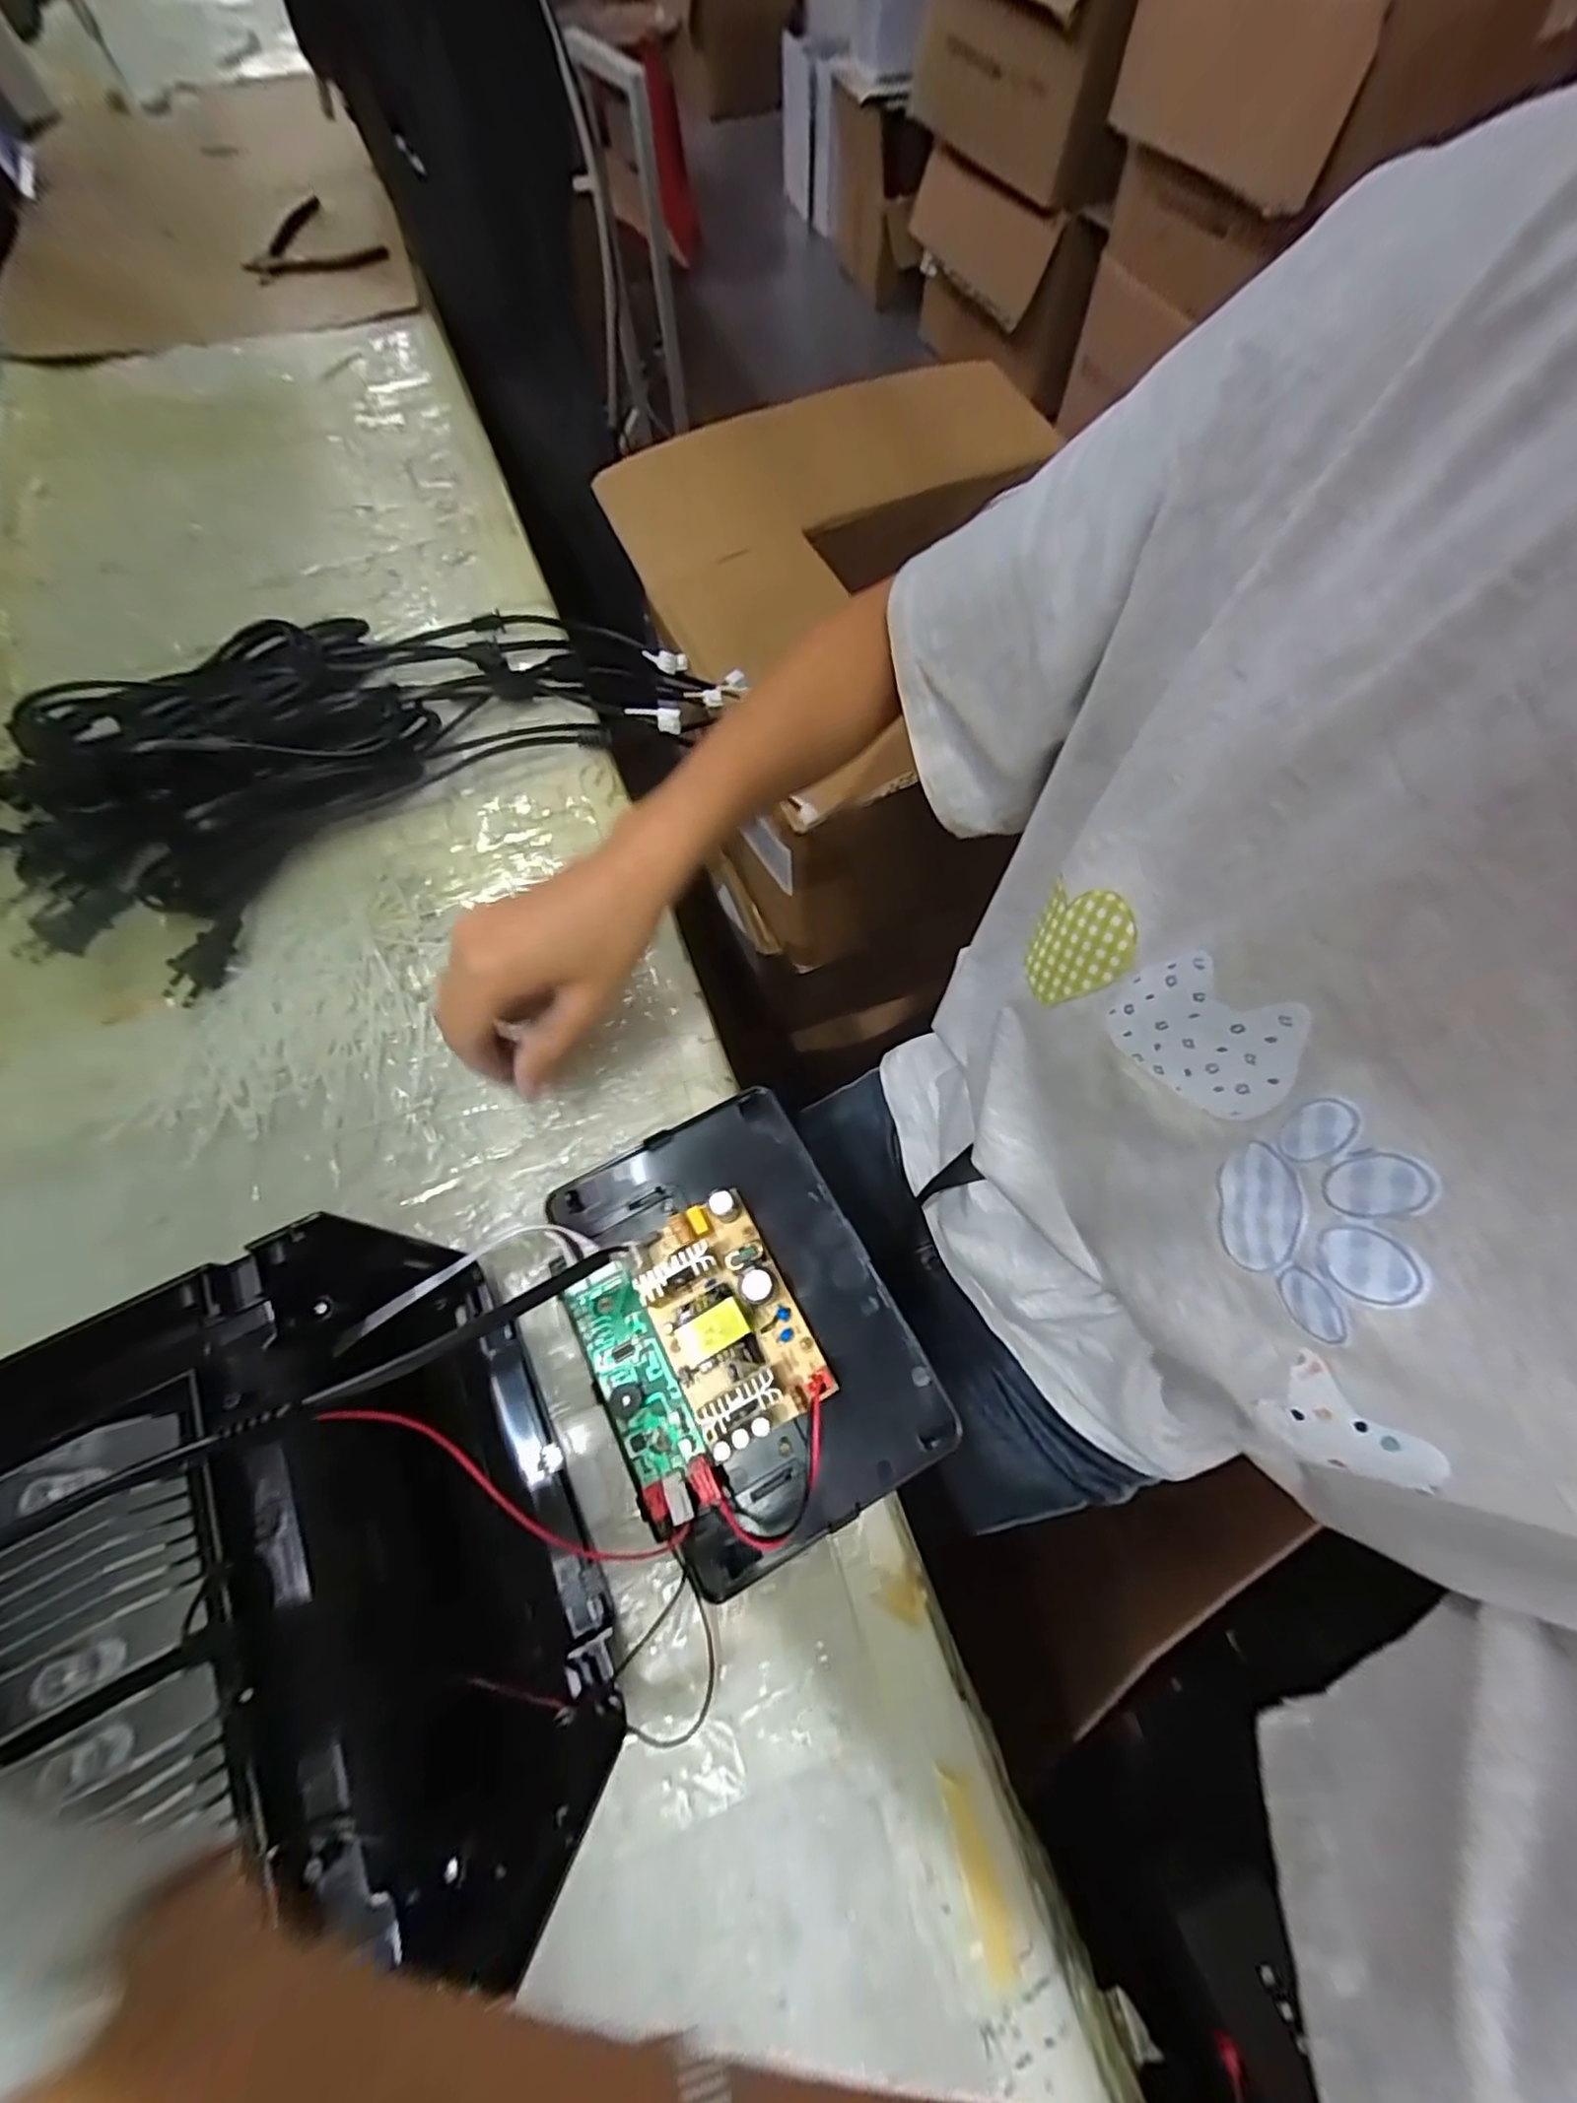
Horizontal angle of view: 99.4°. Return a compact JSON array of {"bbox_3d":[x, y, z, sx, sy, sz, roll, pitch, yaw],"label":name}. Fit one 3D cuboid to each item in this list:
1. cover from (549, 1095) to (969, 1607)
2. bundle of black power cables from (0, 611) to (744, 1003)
[{"bbox_3d":[-0.025,0.118,0.304,0.134,0.046,0.188,-26,70,-11],"label":"cover"},{"bbox_3d":[-0.281,-0.214,0.454,0.489,0.075,0.245,-33,71,-13],"label":"bundle of black power cables"}]

